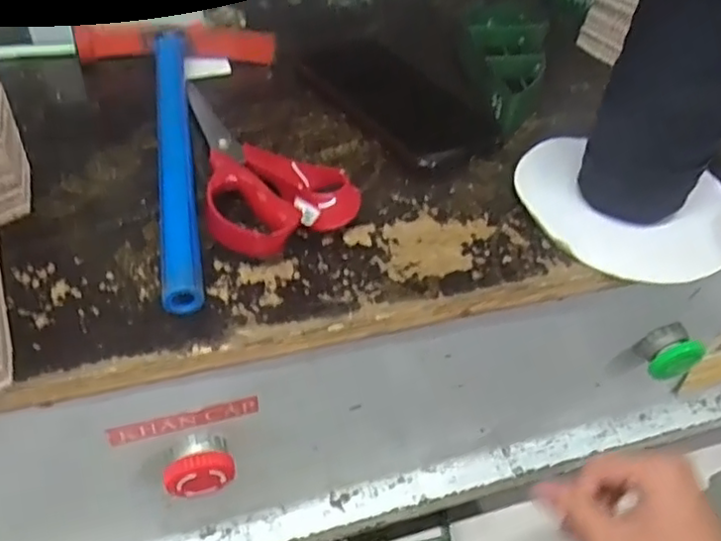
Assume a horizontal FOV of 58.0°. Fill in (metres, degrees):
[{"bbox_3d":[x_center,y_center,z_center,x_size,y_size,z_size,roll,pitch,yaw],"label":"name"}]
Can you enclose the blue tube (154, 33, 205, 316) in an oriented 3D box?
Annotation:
[{"bbox_3d":[-0.114,-0.080,0.397,0.021,0.025,0.257,-6,48,-12],"label":"blue tube"}]

